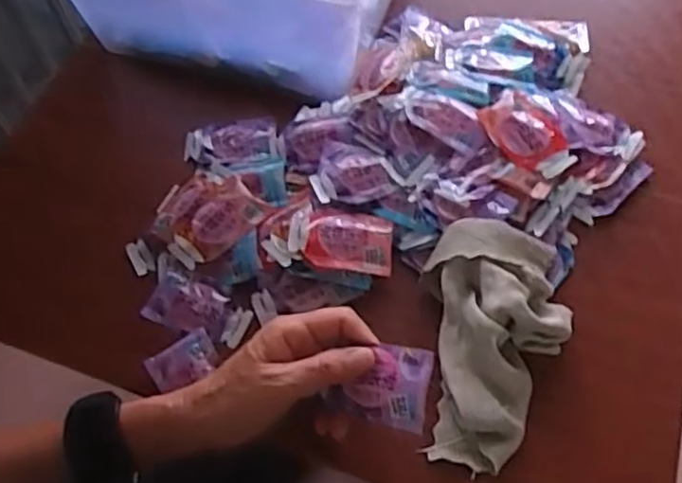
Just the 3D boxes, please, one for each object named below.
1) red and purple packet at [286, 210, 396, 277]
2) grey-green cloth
[{"bbox_3d":[0.000,0.000,0.499,0.077,0.012,0.047,3,61,3],"label":"red and purple packet"},{"bbox_3d":[0.105,0.066,0.455,0.102,0.037,0.174,12,62,7],"label":"grey-green cloth"}]

